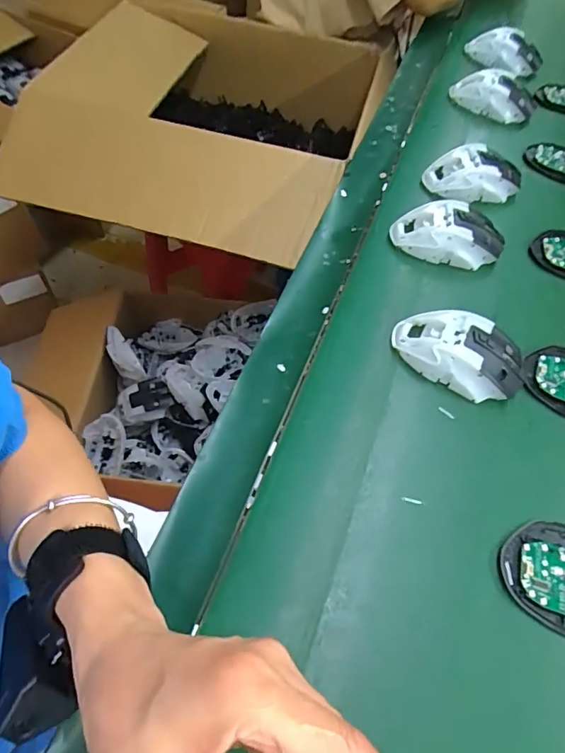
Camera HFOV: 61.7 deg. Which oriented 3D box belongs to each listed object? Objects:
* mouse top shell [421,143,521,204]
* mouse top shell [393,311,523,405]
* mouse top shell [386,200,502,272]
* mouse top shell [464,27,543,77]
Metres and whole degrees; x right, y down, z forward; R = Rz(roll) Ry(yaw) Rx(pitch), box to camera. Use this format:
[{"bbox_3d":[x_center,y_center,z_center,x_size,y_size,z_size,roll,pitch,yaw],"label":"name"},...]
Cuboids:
[{"bbox_3d":[0.231,-0.243,0.563,0.118,0.039,0.061,-1,58,-5],"label":"mouse top shell"},{"bbox_3d":[0.158,-0.024,0.422,0.114,0.038,0.063,27,59,12],"label":"mouse top shell"},{"bbox_3d":[0.180,-0.157,0.507,0.115,0.036,0.079,27,59,12],"label":"mouse top shell"},{"bbox_3d":[0.358,-0.521,0.752,0.110,0.031,0.068,35,61,17],"label":"mouse top shell"}]

